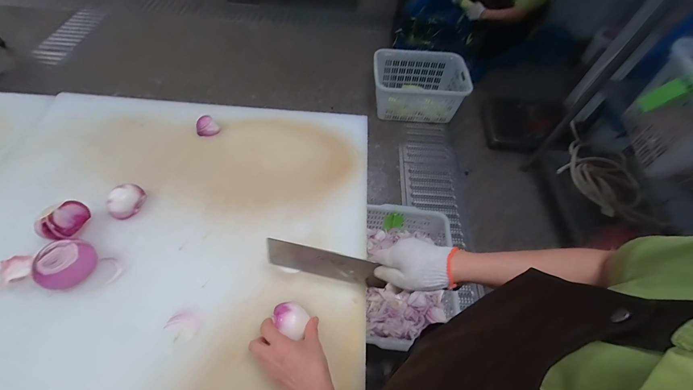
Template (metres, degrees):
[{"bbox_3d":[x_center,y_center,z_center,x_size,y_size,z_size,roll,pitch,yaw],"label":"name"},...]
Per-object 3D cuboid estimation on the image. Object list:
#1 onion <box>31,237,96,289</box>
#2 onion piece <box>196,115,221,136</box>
[{"bbox_3d":[-0.477,0.116,0.504,0.067,0.049,0.079,-6,57,-7],"label":"onion"},{"bbox_3d":[-0.334,-0.167,0.706,0.049,0.022,0.050,-23,61,-17],"label":"onion piece"}]

